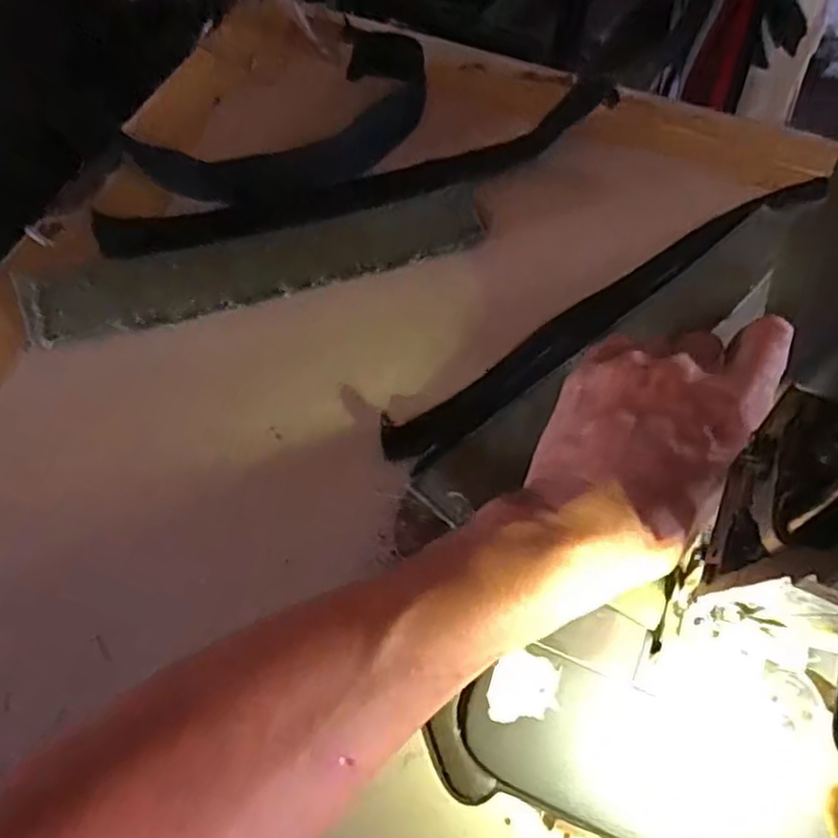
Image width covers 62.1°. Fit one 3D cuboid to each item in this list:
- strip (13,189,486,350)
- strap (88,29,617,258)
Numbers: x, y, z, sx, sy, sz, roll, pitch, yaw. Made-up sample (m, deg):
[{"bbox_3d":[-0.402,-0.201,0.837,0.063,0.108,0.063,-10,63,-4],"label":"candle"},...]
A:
[{"bbox_3d":[-0.083,-0.081,0.361,0.232,0.007,0.042,-14,77,-6],"label":"strip"},{"bbox_3d":[-0.045,-0.161,0.395,0.275,0.023,0.128,-21,63,-9],"label":"strap"}]

